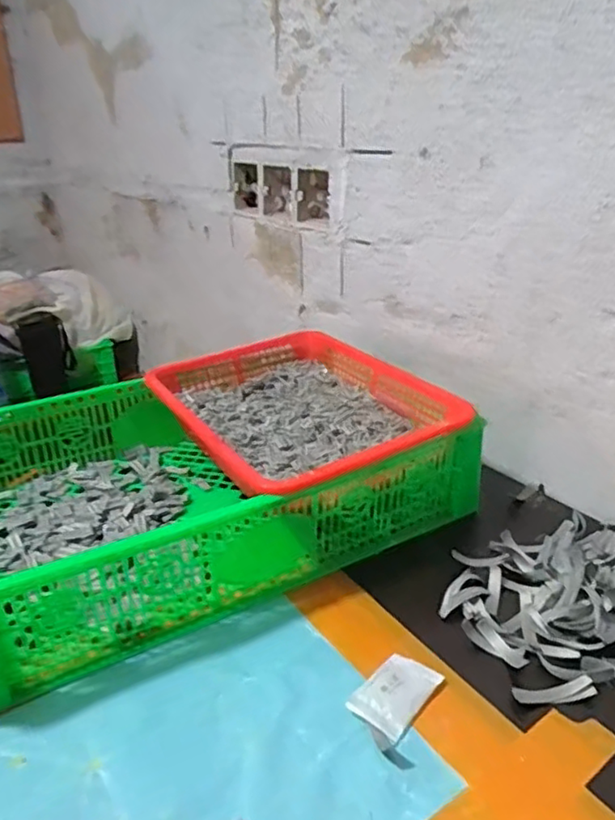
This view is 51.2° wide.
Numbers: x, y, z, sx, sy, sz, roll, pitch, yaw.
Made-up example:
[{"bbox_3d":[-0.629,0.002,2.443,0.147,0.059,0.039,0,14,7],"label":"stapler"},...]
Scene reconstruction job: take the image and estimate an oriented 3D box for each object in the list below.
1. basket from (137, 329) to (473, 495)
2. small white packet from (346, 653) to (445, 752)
[{"bbox_3d":[-0.004,0.005,0.670,0.255,0.069,0.305,-16,28,-31],"label":"basket"},{"bbox_3d":[0.058,0.193,0.434,0.040,0.008,0.072,17,30,34],"label":"small white packet"}]

